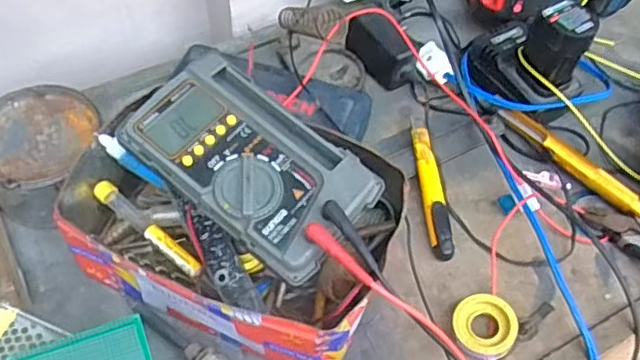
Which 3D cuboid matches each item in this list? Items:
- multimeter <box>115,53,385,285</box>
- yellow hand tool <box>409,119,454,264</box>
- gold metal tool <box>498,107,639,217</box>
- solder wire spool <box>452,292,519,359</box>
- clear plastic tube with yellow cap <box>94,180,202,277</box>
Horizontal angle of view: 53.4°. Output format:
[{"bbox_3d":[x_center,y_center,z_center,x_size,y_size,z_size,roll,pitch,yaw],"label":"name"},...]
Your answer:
[{"bbox_3d":[-0.049,-0.018,0.446,0.165,0.035,0.100,34,61,18],"label":"multimeter"},{"bbox_3d":[0.096,0.004,0.550,0.019,0.022,0.135,-1,57,-5],"label":"yellow hand tool"},{"bbox_3d":[0.230,-0.013,0.564,0.017,0.020,0.165,-38,66,-24],"label":"gold metal tool"},{"bbox_3d":[0.124,0.109,0.478,0.046,0.018,0.049,2,56,-3],"label":"solder wire spool"},{"bbox_3d":[-0.128,0.036,0.475,0.106,0.011,0.016,37,62,19],"label":"clear plastic tube with yellow cap"}]

